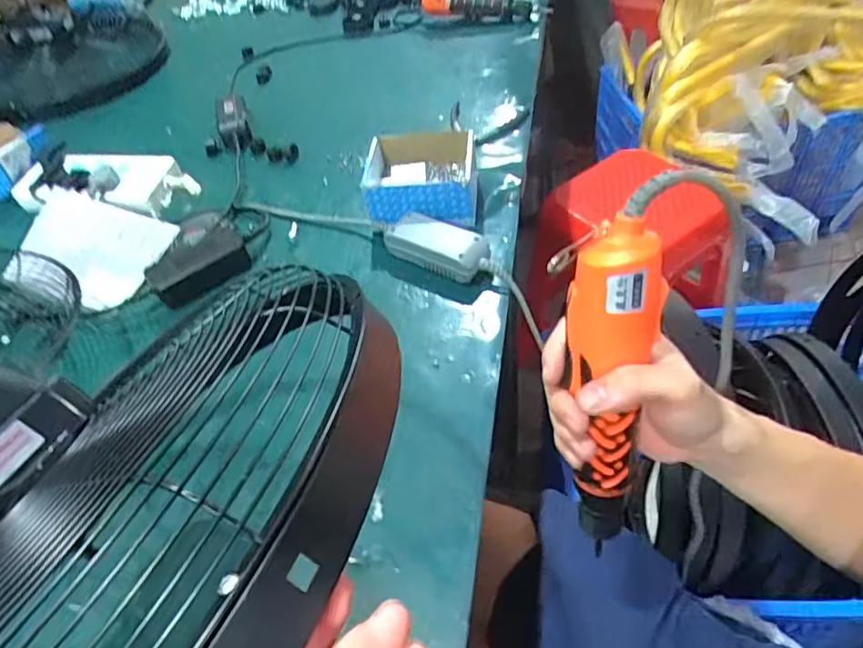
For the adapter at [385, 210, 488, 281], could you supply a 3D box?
[{"bbox_3d":[0.006,-0.089,0.661,0.125,0.050,0.055,22,54,26],"label":"adapter"}]

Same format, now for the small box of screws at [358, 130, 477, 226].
[{"bbox_3d":[-0.015,-0.183,0.728,0.141,0.077,0.119,-3,47,6],"label":"small box of screws"}]

